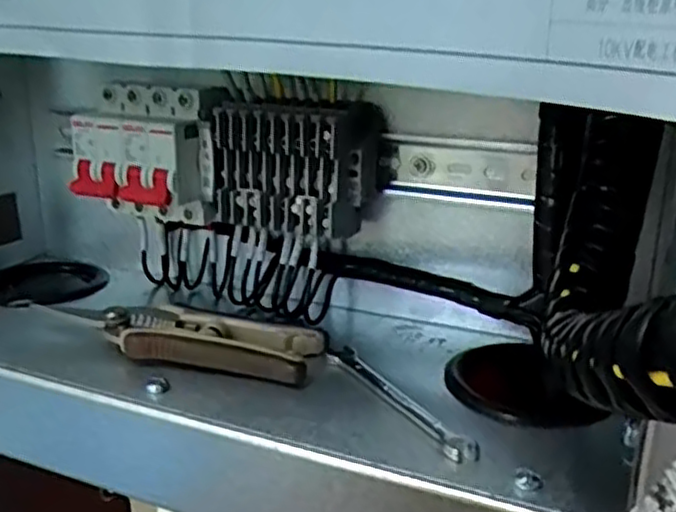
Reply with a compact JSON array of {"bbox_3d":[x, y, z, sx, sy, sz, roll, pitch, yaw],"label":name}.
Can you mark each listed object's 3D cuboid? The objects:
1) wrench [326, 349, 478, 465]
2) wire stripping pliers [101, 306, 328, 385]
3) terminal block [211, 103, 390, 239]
[{"bbox_3d":[0.029,0.067,0.328,0.018,0.009,0.108,-9,20,-29],"label":"wrench"},{"bbox_3d":[-0.068,0.044,0.365,0.116,0.016,0.041,5,18,13],"label":"wire stripping pliers"},{"bbox_3d":[-0.025,-0.051,0.396,0.089,0.071,0.052,9,19,24],"label":"terminal block"}]

